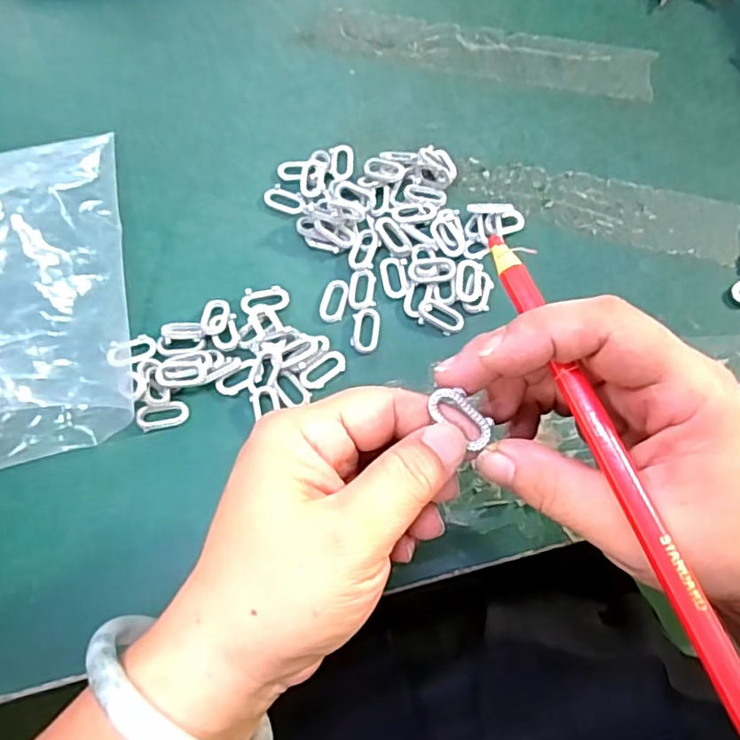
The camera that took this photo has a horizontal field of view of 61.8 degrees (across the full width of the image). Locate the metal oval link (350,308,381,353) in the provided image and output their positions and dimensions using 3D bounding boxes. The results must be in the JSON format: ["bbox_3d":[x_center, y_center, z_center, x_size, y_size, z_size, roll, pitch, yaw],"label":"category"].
[{"bbox_3d":[-0.002,-0.021,0.320,0.014,0.004,0.025,7,67,4],"label":"metal oval link"}]

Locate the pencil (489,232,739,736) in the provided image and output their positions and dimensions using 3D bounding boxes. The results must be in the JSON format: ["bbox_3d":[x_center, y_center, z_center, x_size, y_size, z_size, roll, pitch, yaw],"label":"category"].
[{"bbox_3d":[0.073,0.025,0.186,0.012,0.008,0.159,-19,68,-7],"label":"pencil"}]

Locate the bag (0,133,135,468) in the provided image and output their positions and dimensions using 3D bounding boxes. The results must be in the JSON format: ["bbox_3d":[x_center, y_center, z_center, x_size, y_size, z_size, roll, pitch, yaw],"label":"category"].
[{"bbox_3d":[-0.195,-0.046,0.312,0.132,0.047,0.187,-15,67,-5],"label":"bag"}]

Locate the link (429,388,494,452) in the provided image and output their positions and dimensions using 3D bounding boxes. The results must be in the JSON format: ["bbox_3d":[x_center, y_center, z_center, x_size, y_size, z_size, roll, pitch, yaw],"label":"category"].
[{"bbox_3d":[0.032,0.017,0.212,0.023,0.004,0.012,41,73,6],"label":"link"}]

